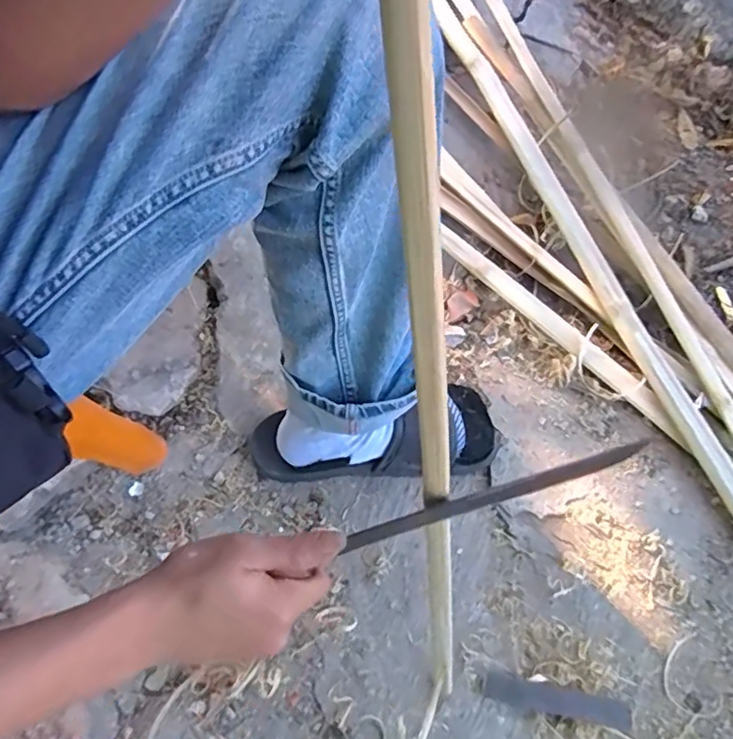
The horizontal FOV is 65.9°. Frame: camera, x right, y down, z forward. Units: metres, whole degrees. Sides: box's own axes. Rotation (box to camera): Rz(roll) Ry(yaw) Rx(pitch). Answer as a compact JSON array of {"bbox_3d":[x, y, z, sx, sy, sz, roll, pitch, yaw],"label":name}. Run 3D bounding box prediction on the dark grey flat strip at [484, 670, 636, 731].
[{"bbox_3d":[0.194,0.338,0.576,0.142,0.004,0.026,9,61,8],"label":"dark grey flat strip"}]

